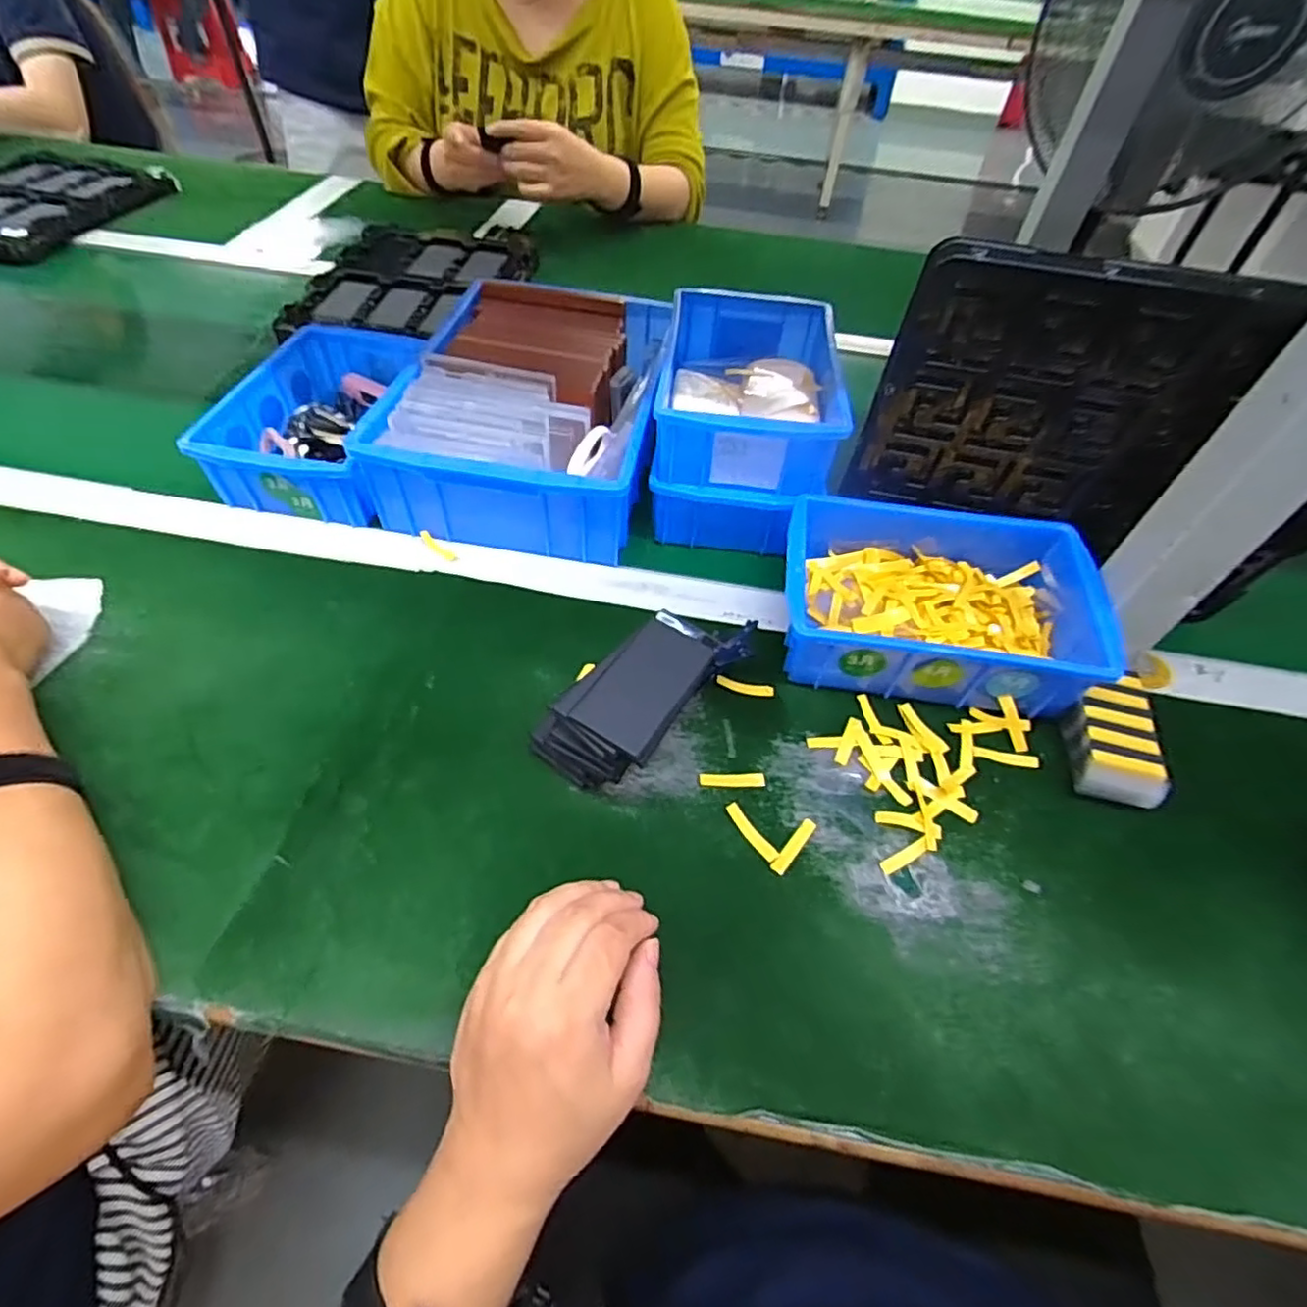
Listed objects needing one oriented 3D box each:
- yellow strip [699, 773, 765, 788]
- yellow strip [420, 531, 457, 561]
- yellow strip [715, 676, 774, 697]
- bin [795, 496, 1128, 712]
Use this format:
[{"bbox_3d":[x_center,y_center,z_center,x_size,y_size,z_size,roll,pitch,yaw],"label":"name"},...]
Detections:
[{"bbox_3d":[0.047,0.076,0.391,0.038,0.005,0.008,2,52,-4],"label":"yellow strip"},{"bbox_3d":[-0.165,-0.082,0.496,0.039,0.005,0.009,33,56,19],"label":"yellow strip"},{"bbox_3d":[0.061,0.022,0.437,0.038,0.006,0.007,15,52,7],"label":"yellow strip"},{"bbox_3d":[0.187,-0.034,0.452,0.198,0.070,0.136,10,52,3],"label":"bin"}]

